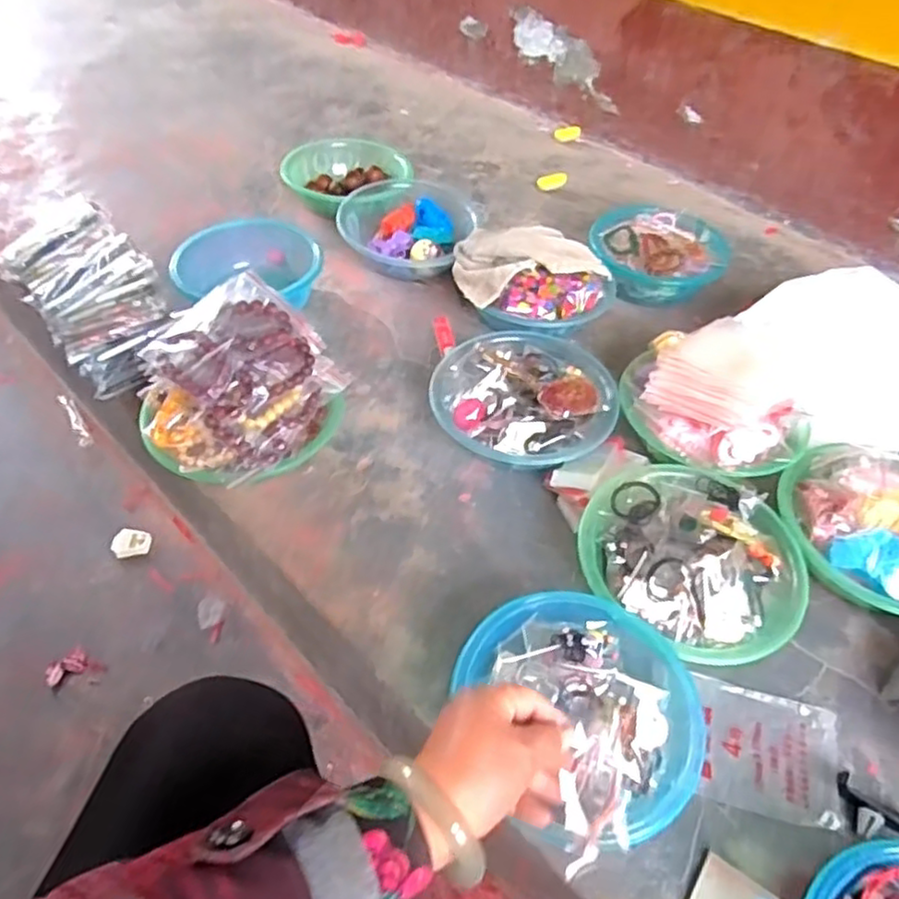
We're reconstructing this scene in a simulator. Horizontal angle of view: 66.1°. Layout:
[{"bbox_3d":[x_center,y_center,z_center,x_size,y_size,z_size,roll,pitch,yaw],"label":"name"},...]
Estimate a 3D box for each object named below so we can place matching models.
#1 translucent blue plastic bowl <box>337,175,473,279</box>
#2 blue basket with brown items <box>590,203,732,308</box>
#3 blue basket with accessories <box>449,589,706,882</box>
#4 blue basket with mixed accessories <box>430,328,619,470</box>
[{"bbox_3d":[-0.073,-0.380,1.190,0.220,0.092,0.226,2,48,-3],"label":"translucent blue plastic bowl"},{"bbox_3d":[0.356,-0.335,1.180,0.218,0.080,0.205,21,49,14],"label":"blue basket with brown items"},{"bbox_3d":[0.126,0.243,0.648,0.206,0.061,0.218,-18,52,-20],"label":"blue basket with accessories"},{"bbox_3d":[0.092,-0.070,0.919,0.221,0.099,0.221,2,48,-3],"label":"blue basket with mixed accessories"}]

